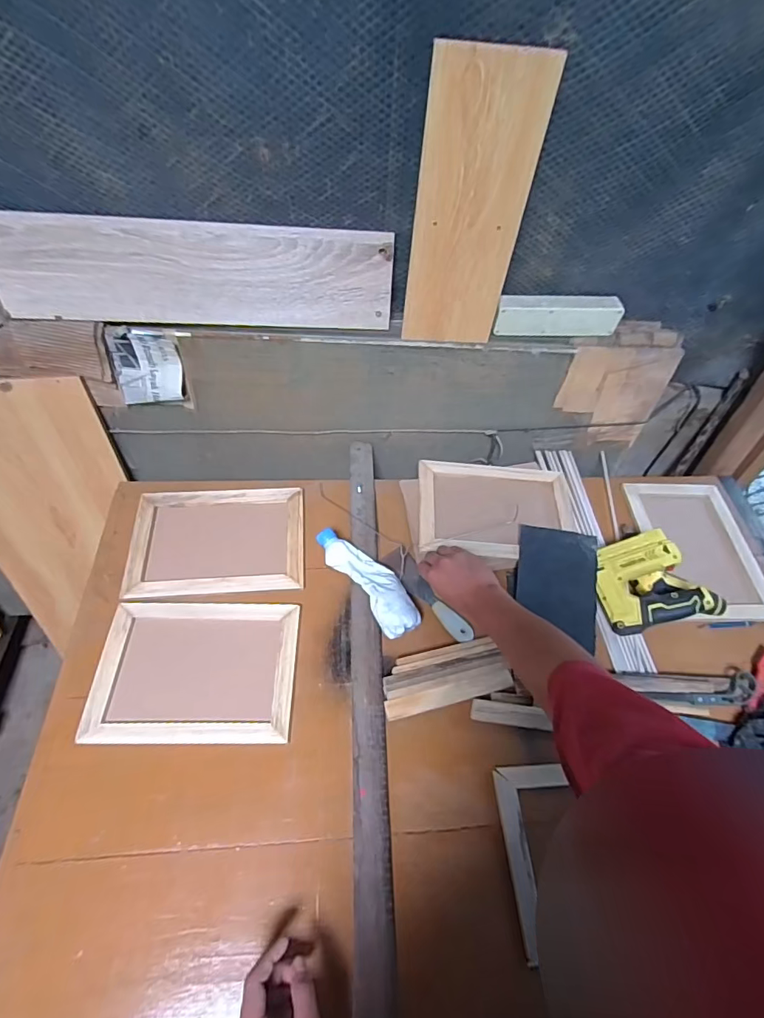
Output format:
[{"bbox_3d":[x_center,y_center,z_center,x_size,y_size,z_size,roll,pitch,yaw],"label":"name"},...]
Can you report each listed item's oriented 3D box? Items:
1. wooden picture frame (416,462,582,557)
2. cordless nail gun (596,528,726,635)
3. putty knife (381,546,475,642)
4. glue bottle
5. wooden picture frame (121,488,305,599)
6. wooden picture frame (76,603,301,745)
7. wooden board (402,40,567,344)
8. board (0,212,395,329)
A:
[{"bbox_3d":[0.222,-0.003,0.876,0.298,0.028,0.215,4,54,-3],"label":"wooden picture frame"},{"bbox_3d":[0.473,0.124,0.796,0.202,0.099,0.152,-9,58,-10],"label":"cordless nail gun"},{"bbox_3d":[0.078,0.146,0.790,0.049,0.013,0.200,-31,64,-22],"label":"putty knife"},{"bbox_3d":[-0.024,0.118,0.780,0.075,0.044,0.225,-33,65,-23],"label":"glue bottle"},{"bbox_3d":[-0.290,0.050,0.821,0.294,0.014,0.208,-3,57,-6],"label":"wooden picture frame"},{"bbox_3d":[-0.278,0.242,0.700,0.285,0.014,0.207,1,57,-3],"label":"wooden picture frame"},{"bbox_3d":[0.127,-0.419,0.676,0.155,0.372,0.009,2,52,-3],"label":"wooden board"},{"bbox_3d":[-0.295,-0.378,0.748,0.619,0.150,0.016,-1,39,-7],"label":"board"}]

